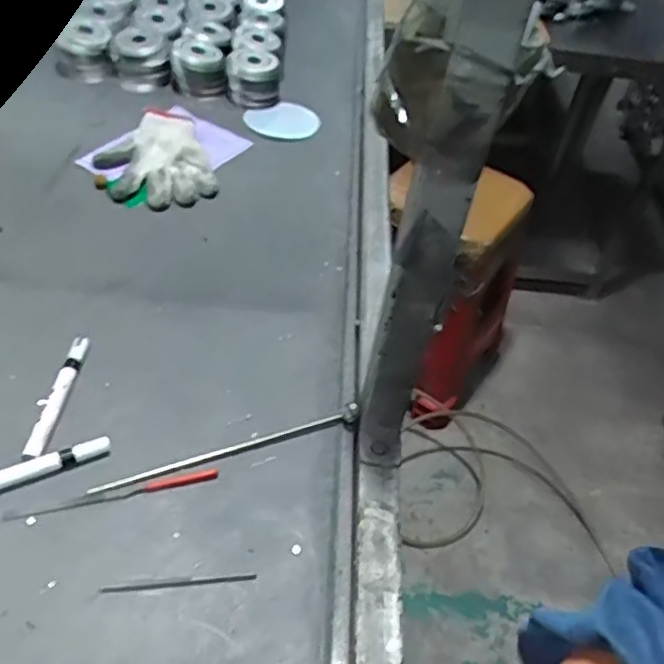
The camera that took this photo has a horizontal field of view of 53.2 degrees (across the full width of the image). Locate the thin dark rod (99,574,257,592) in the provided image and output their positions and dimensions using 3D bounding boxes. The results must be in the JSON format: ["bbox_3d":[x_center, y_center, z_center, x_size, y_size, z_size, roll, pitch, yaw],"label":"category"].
[{"bbox_3d":[-0.119,0.198,0.524,0.118,0.007,0.005,-2,46,-10],"label":"thin dark rod"}]

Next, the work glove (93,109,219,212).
[{"bbox_3d":[-0.244,-0.238,0.911,0.143,0.034,0.195,-13,49,-20],"label":"work glove"}]

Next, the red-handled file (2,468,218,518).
[{"bbox_3d":[-0.185,0.139,0.570,0.172,0.009,0.013,-11,48,-17],"label":"red-handled file"}]

